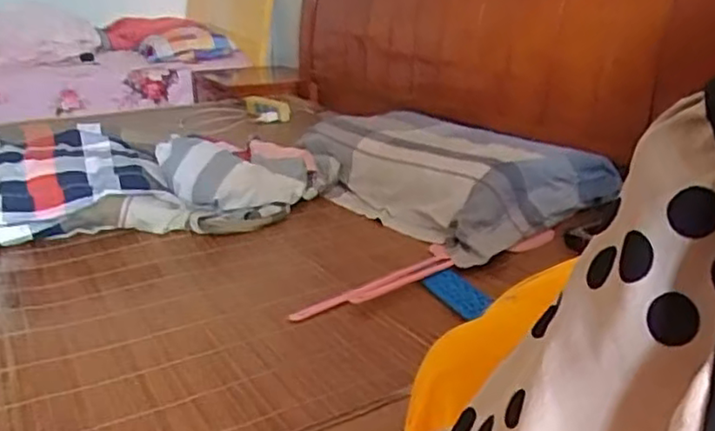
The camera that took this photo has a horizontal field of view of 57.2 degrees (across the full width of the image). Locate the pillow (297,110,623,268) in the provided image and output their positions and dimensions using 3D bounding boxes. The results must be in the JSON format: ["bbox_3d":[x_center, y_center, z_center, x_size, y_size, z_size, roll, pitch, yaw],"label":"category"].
[{"bbox_3d":[0.181,-0.087,1.259,0.358,0.125,0.532,-11,20,-26],"label":"pillow"}]

